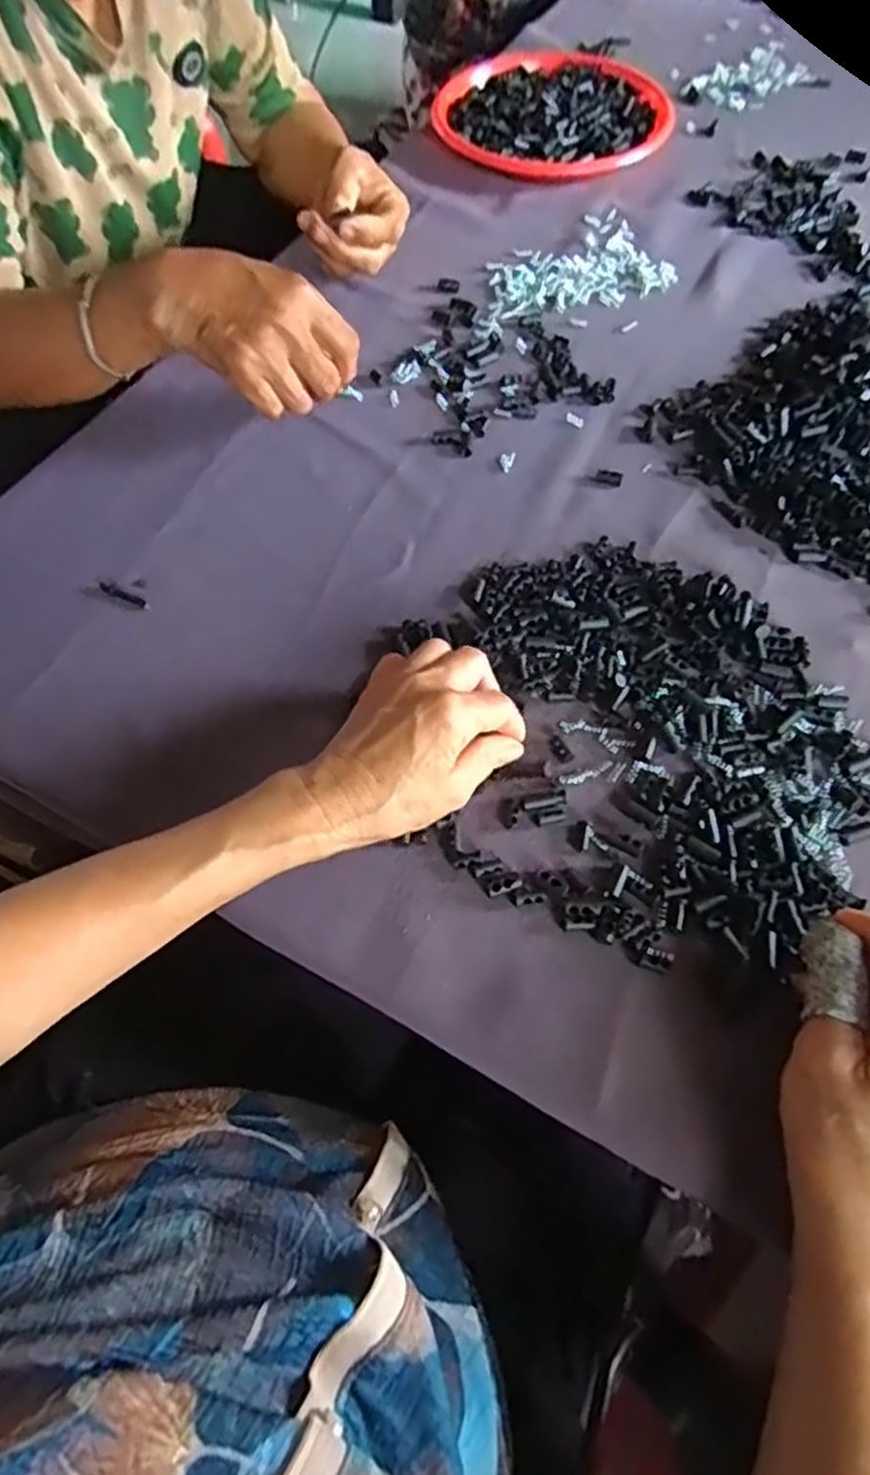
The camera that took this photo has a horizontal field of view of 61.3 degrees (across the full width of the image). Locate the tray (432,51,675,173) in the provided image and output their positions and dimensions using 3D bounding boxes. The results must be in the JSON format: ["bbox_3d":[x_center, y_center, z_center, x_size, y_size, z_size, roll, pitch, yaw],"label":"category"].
[{"bbox_3d":[0.122,-0.646,0.749,0.229,0.025,0.239,9,62,5],"label":"tray"}]

